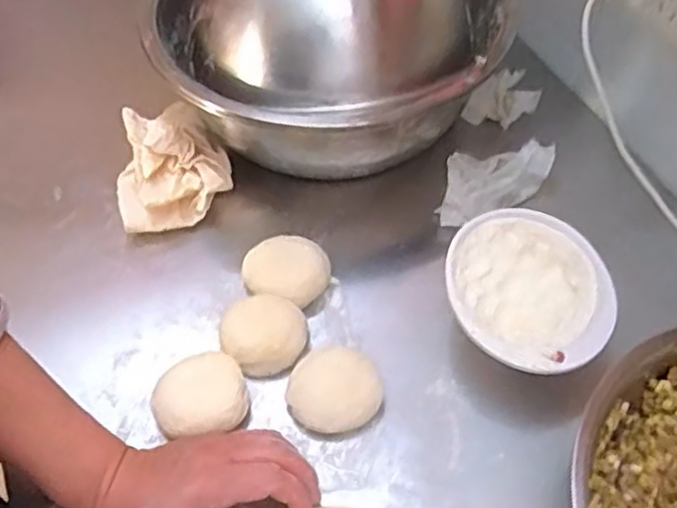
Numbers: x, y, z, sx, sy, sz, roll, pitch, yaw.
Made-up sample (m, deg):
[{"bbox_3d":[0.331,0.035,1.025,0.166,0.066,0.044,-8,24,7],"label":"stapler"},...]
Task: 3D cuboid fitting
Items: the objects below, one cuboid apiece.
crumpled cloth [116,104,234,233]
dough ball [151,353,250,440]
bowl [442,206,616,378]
[{"bbox_3d":[-0.156,-0.088,0.635,0.102,0.050,0.141,-18,56,-11],"label":"crumpled cloth"},{"bbox_3d":[-0.097,0.105,0.503,0.065,0.033,0.053,-15,56,-9],"label":"dough ball"},{"bbox_3d":[0.139,0.036,0.526,0.119,0.066,0.129,-1,55,1],"label":"bowl"}]

